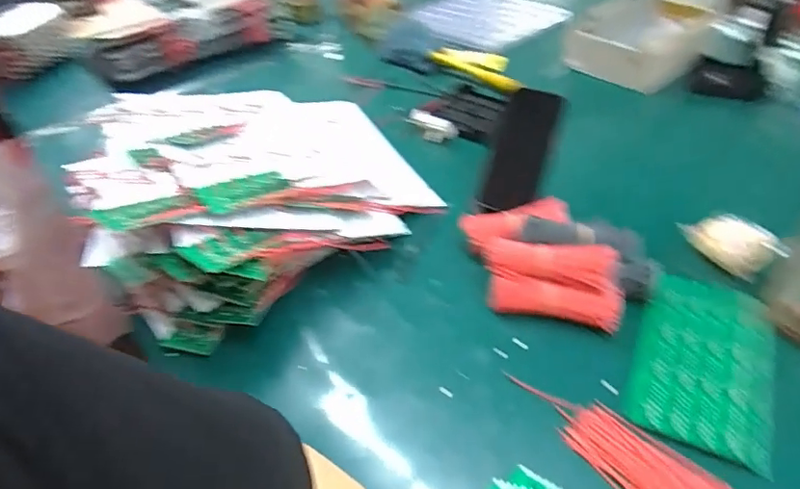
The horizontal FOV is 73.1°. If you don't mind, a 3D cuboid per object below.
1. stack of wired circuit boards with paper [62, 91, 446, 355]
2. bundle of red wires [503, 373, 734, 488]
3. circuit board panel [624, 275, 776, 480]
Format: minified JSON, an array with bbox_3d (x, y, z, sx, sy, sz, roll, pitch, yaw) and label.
[{"bbox_3d":[-0.171,-0.101,0.672,0.373,0.126,0.417,-21,45,-15],"label":"stack of wired circuit boards with paper"},{"bbox_3d":[0.179,0.168,0.428,0.196,0.009,0.063,31,55,32],"label":"bundle of red wires"},{"bbox_3d":[0.278,0.103,0.493,0.111,0.005,0.187,19,49,21],"label":"circuit board panel"}]

